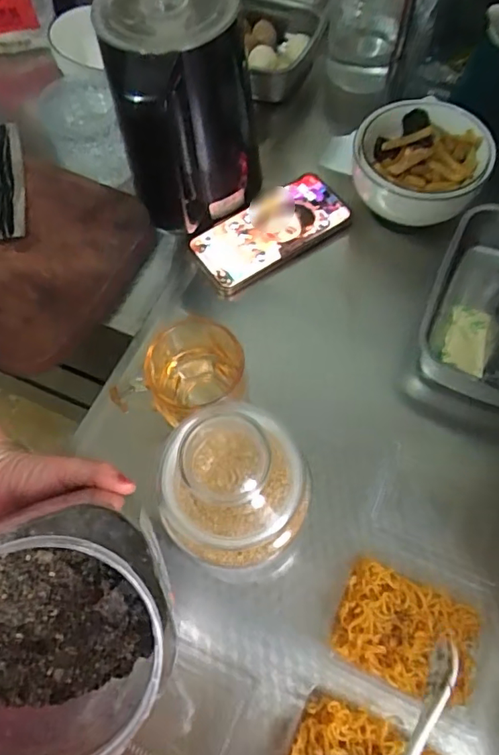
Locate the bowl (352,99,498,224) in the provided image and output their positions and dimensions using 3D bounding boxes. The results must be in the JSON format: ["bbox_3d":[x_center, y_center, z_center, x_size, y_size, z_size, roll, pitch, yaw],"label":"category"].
[{"bbox_3d":[0.165,-0.207,0.523,0.120,0.062,0.122,-1,65,2],"label":"bowl"}]

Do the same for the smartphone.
[{"bbox_3d":[0.019,-0.149,0.540,0.158,0.014,0.084,-32,69,-11],"label":"smartphone"}]

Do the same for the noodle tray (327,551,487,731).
[{"bbox_3d":[0.113,0.181,0.374,0.104,0.027,0.082,20,67,12],"label":"noodle tray"}]

